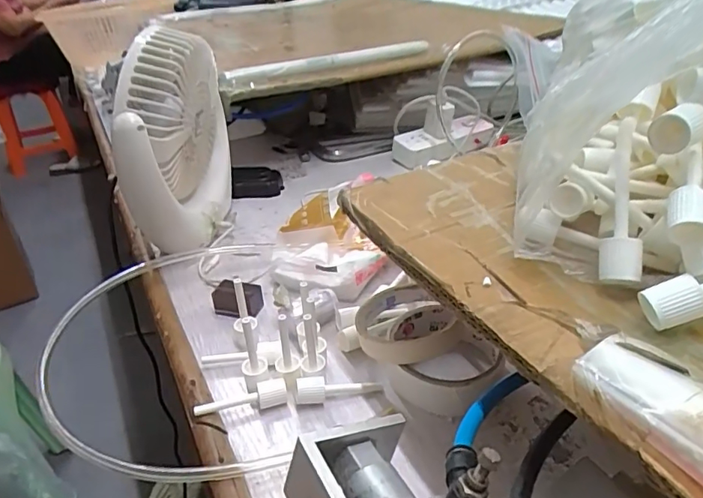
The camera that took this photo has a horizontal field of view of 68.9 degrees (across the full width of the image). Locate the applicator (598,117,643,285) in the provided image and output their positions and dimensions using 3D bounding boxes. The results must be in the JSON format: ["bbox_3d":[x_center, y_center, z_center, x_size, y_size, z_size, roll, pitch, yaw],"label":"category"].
[{"bbox_3d":[0.131,-0.024,0.250,0.017,0.012,0.082,5,74,13],"label":"applicator"}]

